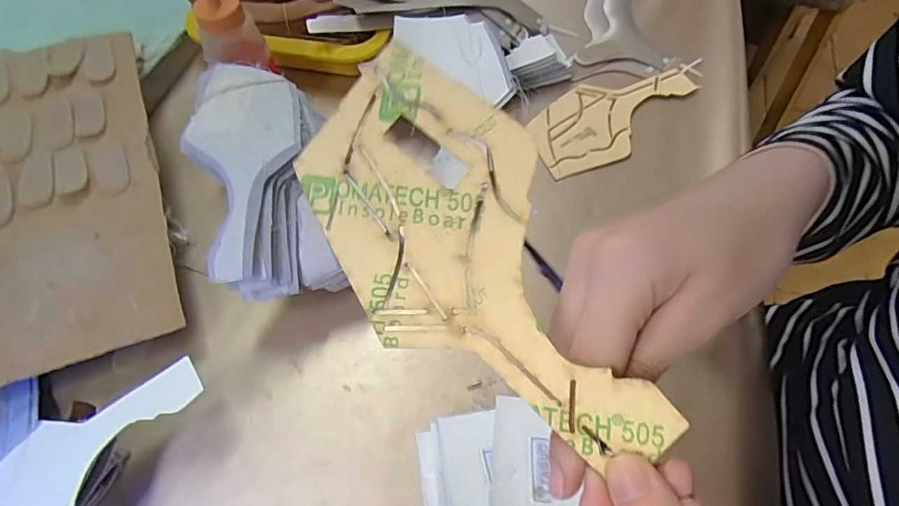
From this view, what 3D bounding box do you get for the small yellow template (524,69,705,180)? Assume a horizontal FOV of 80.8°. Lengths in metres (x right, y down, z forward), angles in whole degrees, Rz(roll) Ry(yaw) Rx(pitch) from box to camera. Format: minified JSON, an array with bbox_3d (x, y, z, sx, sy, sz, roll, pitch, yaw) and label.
[{"bbox_3d":[0.150,-0.122,0.473,0.163,0.007,0.083,-22,61,-9],"label":"small yellow template"}]

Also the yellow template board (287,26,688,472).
[{"bbox_3d":[0.005,0.003,0.189,0.078,0.004,0.163,-30,79,6],"label":"yellow template board"}]

